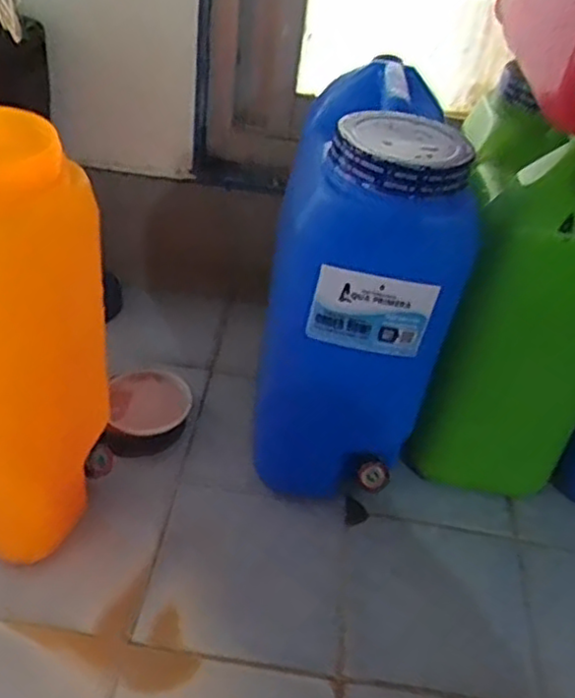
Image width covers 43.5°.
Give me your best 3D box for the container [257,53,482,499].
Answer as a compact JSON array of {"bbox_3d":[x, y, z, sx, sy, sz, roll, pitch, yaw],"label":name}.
[{"bbox_3d":[0.086,-0.067,0.807,0.183,0.416,0.271,11,39,2],"label":"container"}]

